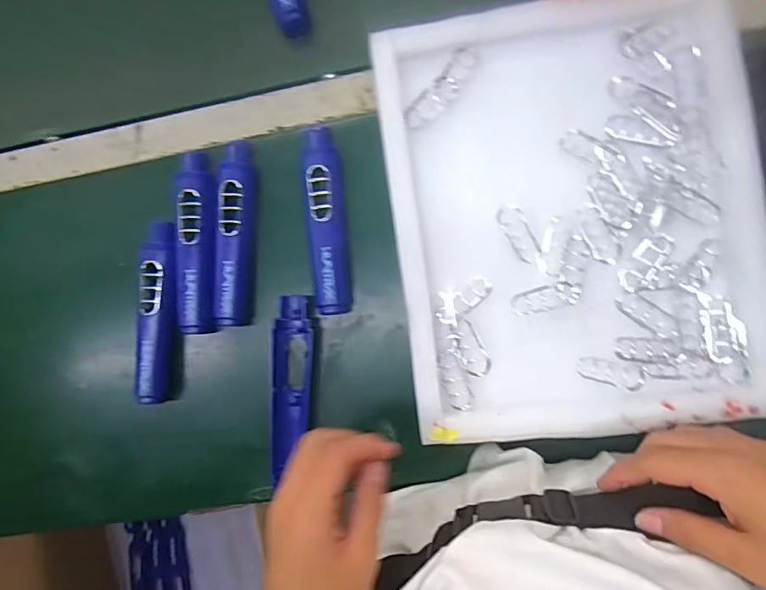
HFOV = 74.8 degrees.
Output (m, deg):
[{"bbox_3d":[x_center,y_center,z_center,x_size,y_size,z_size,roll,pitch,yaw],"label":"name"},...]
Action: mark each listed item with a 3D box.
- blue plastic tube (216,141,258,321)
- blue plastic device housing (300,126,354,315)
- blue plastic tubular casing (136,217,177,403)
[{"bbox_3d":[-0.138,-0.058,0.472,0.035,0.031,0.170,1,90,7],"label":"blue plastic tube"},{"bbox_3d":[-0.051,-0.069,0.457,0.034,0.026,0.171,-7,89,7],"label":"blue plastic device housing"},{"bbox_3d":[-0.217,0.016,0.482,0.029,0.029,0.170,0,90,7],"label":"blue plastic tubular casing"}]

